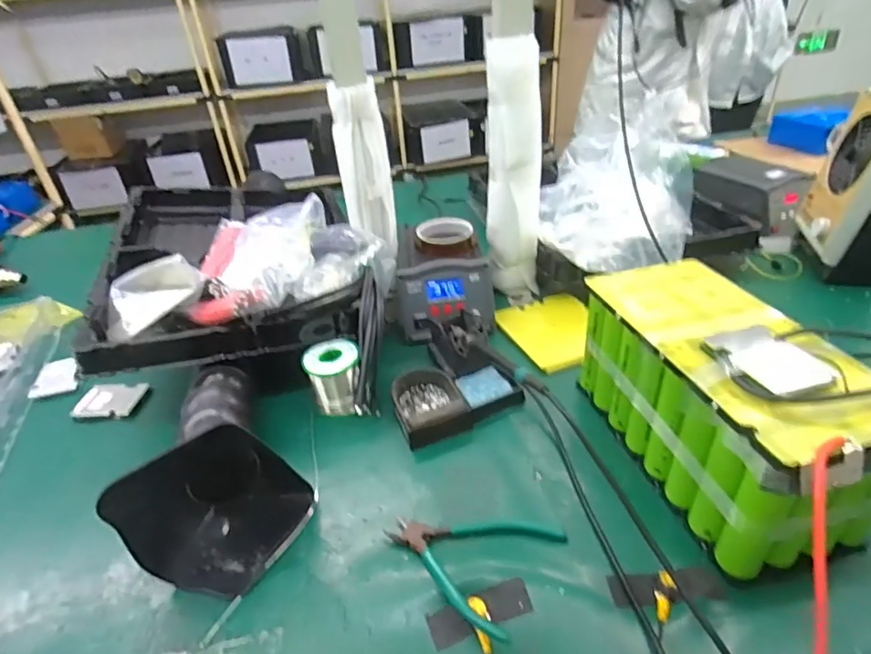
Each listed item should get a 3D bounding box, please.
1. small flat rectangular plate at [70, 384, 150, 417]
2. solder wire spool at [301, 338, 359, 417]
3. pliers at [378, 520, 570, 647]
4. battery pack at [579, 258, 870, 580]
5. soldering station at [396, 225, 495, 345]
[{"bbox_3d":[-0.434,0.097,0.689,0.078,0.014,0.060,-1,35,6],"label":"small flat rectangular plate"},{"bbox_3d":[-0.124,0.060,0.640,0.062,0.075,0.062,-4,35,3],"label":"solder wire spool"},{"bbox_3d":[0.028,0.192,0.459,0.139,0.020,0.112,20,42,32],"label":"pliers"},{"bbox_3d":[0.267,0.058,0.493,0.141,0.150,0.293,-12,35,-9],"label":"battery pack"},{"bbox_3d":[0.014,-0.058,0.744,0.132,0.097,0.133,-4,35,2],"label":"soldering station"}]

